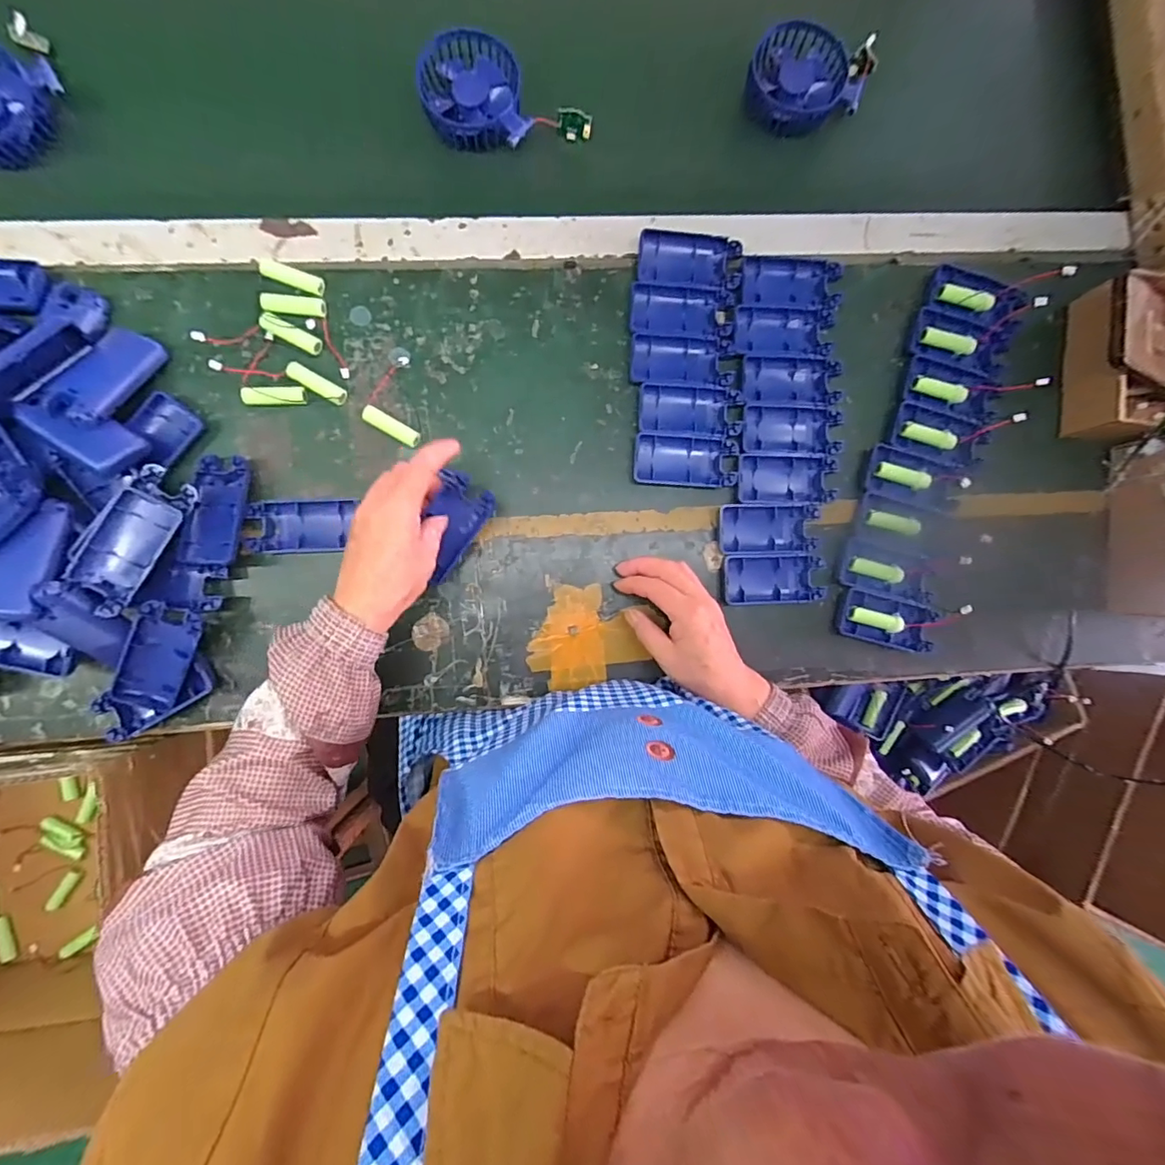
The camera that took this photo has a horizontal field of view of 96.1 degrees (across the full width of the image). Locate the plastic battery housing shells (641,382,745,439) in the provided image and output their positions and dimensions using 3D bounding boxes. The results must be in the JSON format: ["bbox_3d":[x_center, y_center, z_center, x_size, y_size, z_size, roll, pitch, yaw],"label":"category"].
[{"bbox_3d":[0.099,-0.156,0.483,0.093,0.019,0.046,5,88,-4],"label":"plastic battery housing shells"}]

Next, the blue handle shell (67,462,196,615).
[{"bbox_3d":[-0.352,-0.035,0.412,0.050,0.034,0.111,29,86,-3],"label":"blue handle shell"}]

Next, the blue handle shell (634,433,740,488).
[{"bbox_3d":[0.094,-0.112,0.483,0.093,0.019,0.045,1,88,-4],"label":"blue handle shell"}]

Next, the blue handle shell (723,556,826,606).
[{"bbox_3d":[0.178,-0.002,0.488,0.092,0.015,0.044,-1,88,-4],"label":"blue handle shell"}]

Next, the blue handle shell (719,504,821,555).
[{"bbox_3d":[0.172,-0.050,0.485,0.091,0.016,0.045,-2,88,-4],"label":"blue handle shell"}]

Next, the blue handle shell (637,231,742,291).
[{"bbox_3d":[0.098,-0.297,0.480,0.093,0.014,0.050,1,88,-4],"label":"blue handle shell"}]

